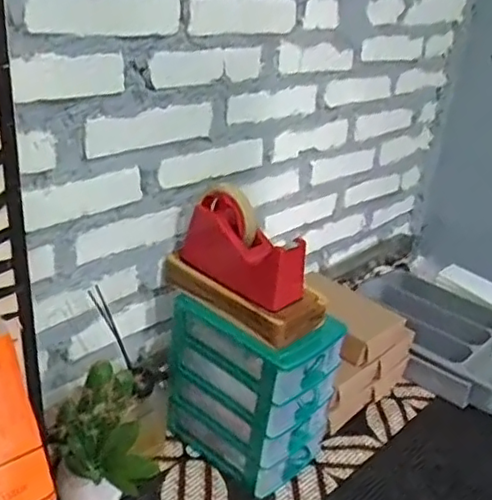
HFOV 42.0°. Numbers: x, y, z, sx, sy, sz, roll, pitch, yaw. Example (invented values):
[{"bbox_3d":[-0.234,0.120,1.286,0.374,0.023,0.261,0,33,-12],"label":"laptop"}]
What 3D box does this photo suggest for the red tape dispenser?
[{"bbox_3d":[-0.005,-0.008,0.777,0.157,0.096,0.065,27,32,34],"label":"red tape dispenser"}]

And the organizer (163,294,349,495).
[{"bbox_3d":[0.013,0.169,0.850,0.184,0.212,0.145,25,32,35],"label":"organizer"}]

